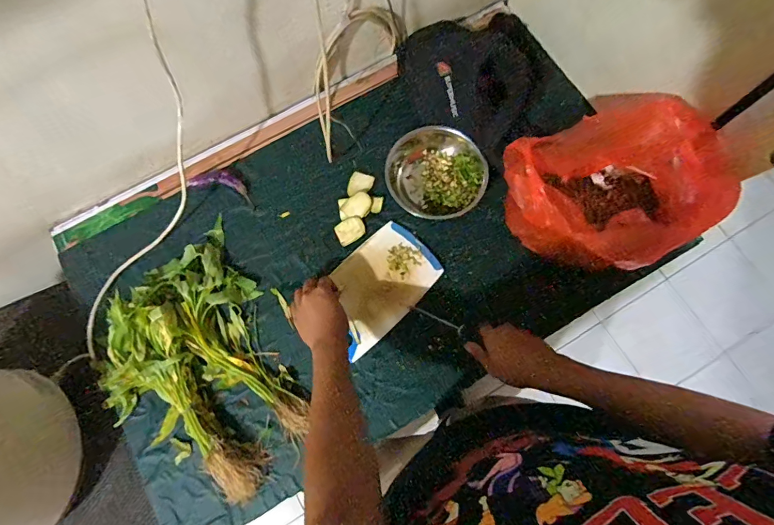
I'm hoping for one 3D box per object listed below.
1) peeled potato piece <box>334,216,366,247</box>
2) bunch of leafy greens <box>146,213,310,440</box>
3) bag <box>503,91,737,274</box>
[{"bbox_3d":[-0.068,-0.061,0.748,0.054,0.006,0.045,-28,77,-5],"label":"peeled potato piece"},{"bbox_3d":[-0.260,0.125,0.690,0.153,0.044,0.406,-36,78,-7],"label":"bunch of leafy greens"},{"bbox_3d":[0.334,-0.104,0.630,0.281,0.194,0.241,-30,78,-5],"label":"bag"}]

